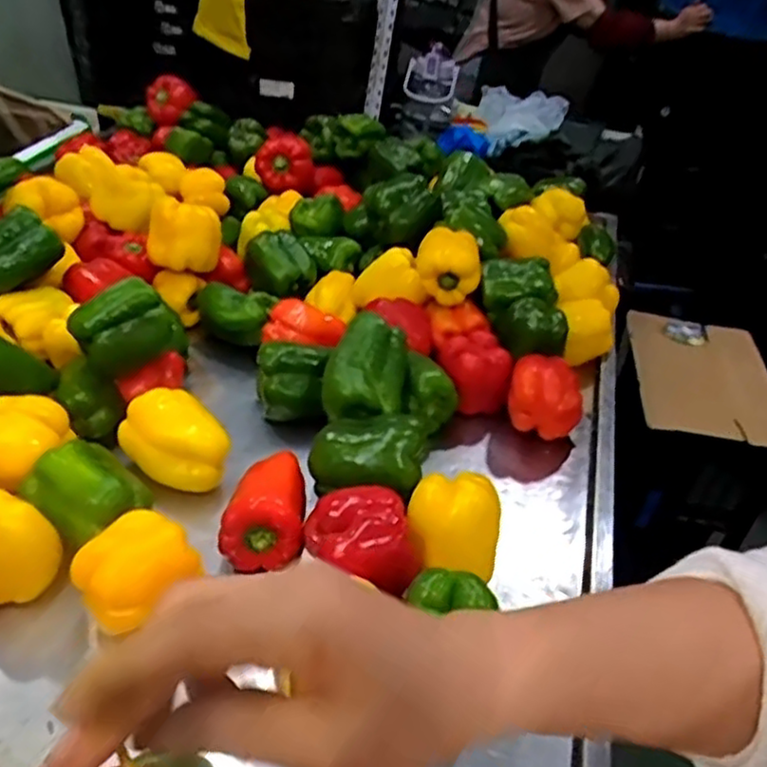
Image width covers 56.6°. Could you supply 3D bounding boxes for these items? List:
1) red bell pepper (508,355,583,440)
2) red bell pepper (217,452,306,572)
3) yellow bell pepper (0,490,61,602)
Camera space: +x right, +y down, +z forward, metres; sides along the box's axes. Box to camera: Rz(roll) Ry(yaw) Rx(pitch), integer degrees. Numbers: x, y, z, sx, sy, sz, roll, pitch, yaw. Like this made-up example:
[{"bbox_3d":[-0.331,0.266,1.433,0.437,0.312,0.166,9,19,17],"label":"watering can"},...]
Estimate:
[{"bbox_3d":[0.193,0.019,0.852,0.088,0.085,0.074,10,37,4],"label":"red bell pepper"},{"bbox_3d":[-0.114,0.114,0.691,0.077,0.063,0.107,3,37,-5],"label":"red bell pepper"},{"bbox_3d":[-0.321,0.144,0.614,0.065,0.088,0.058,14,37,10],"label":"yellow bell pepper"}]

